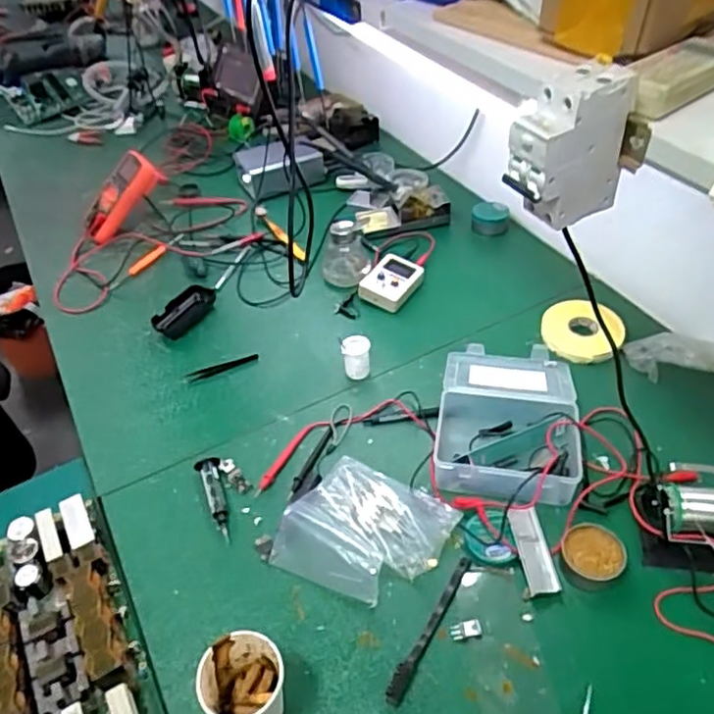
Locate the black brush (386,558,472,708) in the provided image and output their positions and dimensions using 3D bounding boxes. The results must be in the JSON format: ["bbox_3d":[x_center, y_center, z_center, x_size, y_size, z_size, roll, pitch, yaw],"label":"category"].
[{"bbox_3d":[0.074,0.271,0.653,0.018,0.013,0.165,20,50,25],"label":"black brush"}]

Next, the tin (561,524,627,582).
[{"bbox_3d":[0.252,0.212,0.691,0.061,0.035,0.061,9,47,16],"label":"tin"}]

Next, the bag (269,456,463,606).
[{"bbox_3d":[0.008,0.191,0.722,0.164,0.026,0.150,20,50,25],"label":"bag"}]

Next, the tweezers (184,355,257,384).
[{"bbox_3d":[-0.196,0.015,0.942,0.103,0.012,0.019,-18,46,-12],"label":"tweezers"}]

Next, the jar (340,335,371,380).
[{"bbox_3d":[0.000,0.003,0.899,0.038,0.056,0.039,-3,44,3],"label":"jar"}]

